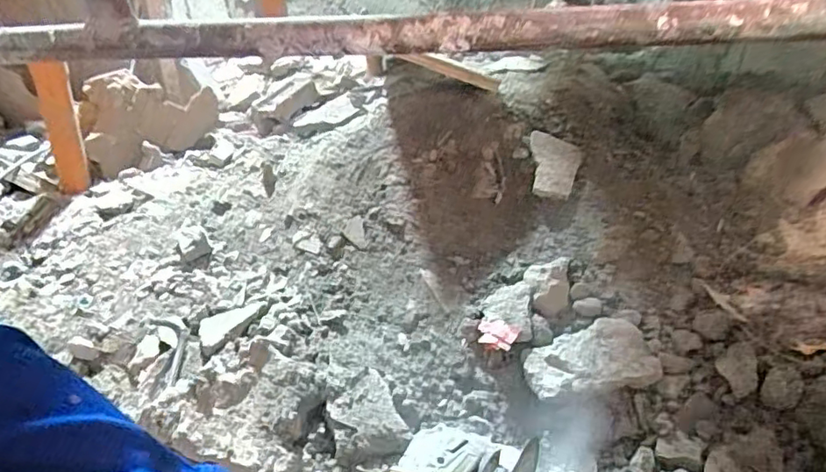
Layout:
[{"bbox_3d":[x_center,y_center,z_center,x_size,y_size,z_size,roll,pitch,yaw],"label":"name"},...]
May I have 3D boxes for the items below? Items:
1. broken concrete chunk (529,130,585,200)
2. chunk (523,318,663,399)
[{"bbox_3d":[0.205,-0.107,0.874,0.080,0.009,0.104,19,68,13],"label":"broken concrete chunk"},{"bbox_3d":[0.207,0.145,0.691,0.146,0.034,0.083,-14,40,4],"label":"chunk"}]

